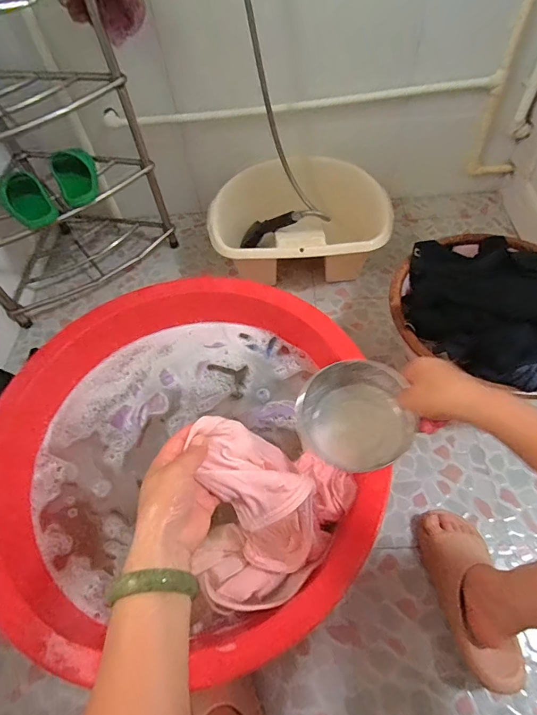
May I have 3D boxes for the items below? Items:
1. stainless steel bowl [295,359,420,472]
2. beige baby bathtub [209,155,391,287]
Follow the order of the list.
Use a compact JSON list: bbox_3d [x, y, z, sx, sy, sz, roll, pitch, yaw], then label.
[{"bbox_3d":[0.104,0.069,0.493,0.137,0.076,0.119,5,57,6],"label":"stainless steel bowl"},{"bbox_3d":[0.073,-0.341,1.056,0.440,0.187,0.334,-12,57,-5],"label":"beige baby bathtub"}]

